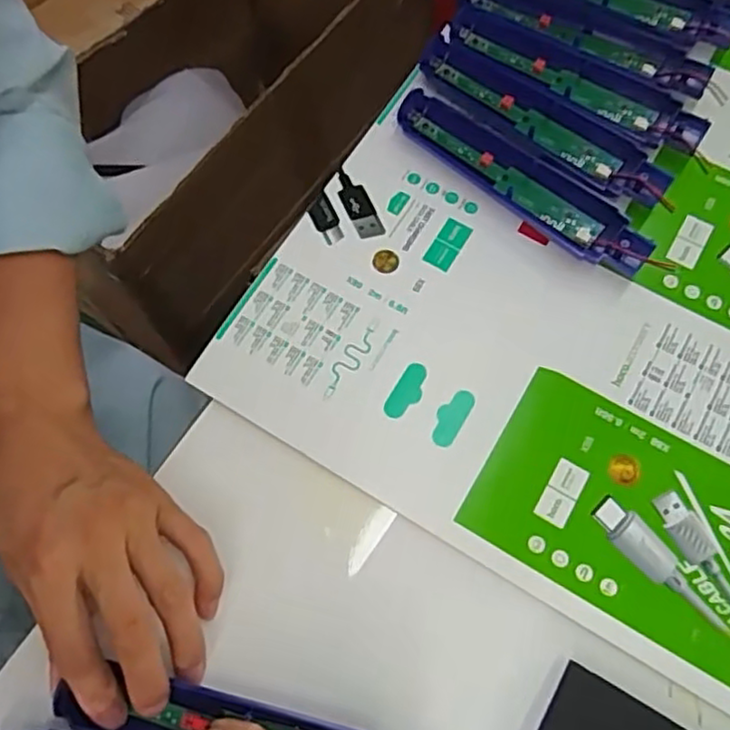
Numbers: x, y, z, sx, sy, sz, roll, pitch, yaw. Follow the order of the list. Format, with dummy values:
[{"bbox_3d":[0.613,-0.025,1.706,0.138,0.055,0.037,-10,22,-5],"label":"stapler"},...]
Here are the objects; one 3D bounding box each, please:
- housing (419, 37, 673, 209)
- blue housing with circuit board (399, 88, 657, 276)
[{"bbox_3d":[0.108,-0.153,0.420,0.171,0.013,0.043,37,73,11],"label":"housing"},{"bbox_3d":[0.095,-0.113,0.407,0.168,0.019,0.040,40,74,12],"label":"blue housing with circuit board"}]

